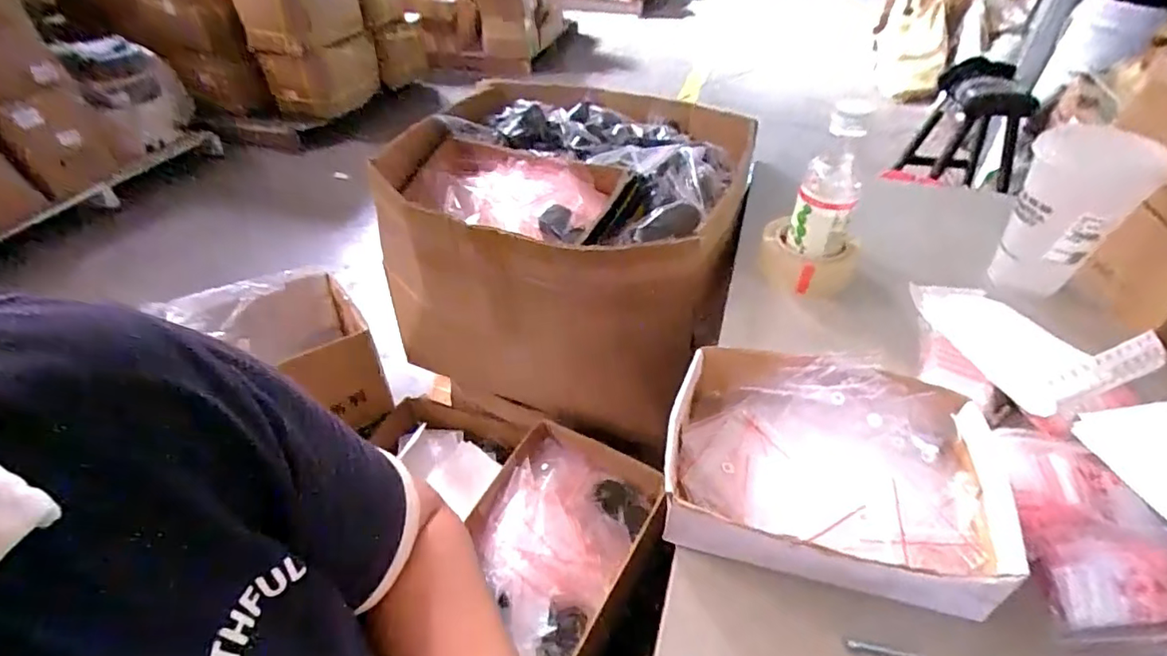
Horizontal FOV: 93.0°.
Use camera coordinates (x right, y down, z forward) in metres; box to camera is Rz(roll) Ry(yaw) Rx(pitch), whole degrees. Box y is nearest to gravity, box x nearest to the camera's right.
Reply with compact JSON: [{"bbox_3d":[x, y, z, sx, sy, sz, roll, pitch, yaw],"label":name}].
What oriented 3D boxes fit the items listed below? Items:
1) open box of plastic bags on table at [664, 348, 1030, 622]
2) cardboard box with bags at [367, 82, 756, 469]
[{"bbox_3d":[0.193,0.110,0.438,0.250,0.065,0.184,12,43,14],"label":"open box of plastic bags on table"},{"bbox_3d":[-0.015,-0.140,0.988,0.540,0.417,0.542,12,43,14],"label":"cardboard box with bags"}]

